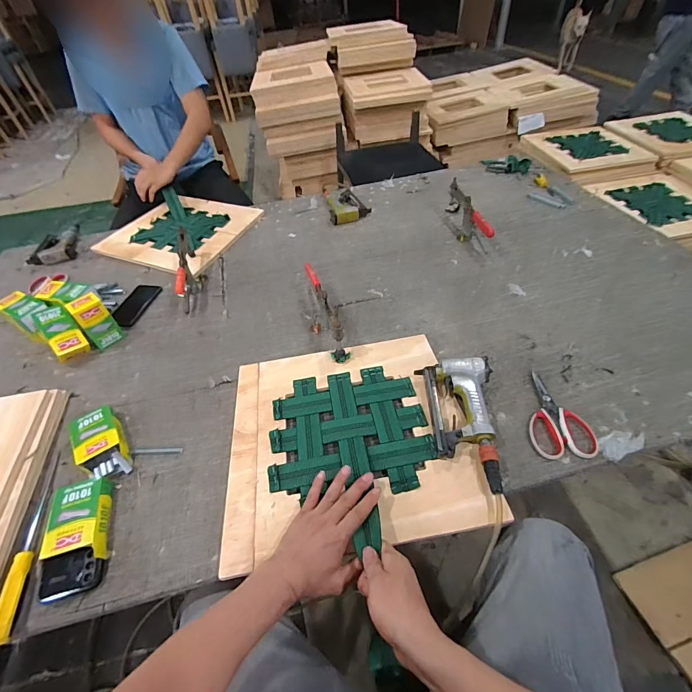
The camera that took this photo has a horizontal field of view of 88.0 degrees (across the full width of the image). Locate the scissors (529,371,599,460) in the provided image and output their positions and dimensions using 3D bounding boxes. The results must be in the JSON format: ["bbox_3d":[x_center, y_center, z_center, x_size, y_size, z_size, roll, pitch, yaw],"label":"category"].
[{"bbox_3d":[0.379,0.123,0.663,0.104,0.014,0.178,-4,46,2],"label":"scissors"}]

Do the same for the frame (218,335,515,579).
[{"bbox_3d":[0.000,0.150,0.652,0.418,0.031,0.386,-8,46,-2],"label":"frame"}]

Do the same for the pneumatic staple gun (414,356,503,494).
[{"bbox_3d":[0.218,0.132,0.639,0.131,0.052,0.246,-6,46,-1],"label":"pneumatic staple gun"}]

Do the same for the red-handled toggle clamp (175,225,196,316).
[{"bbox_3d":[-0.451,-0.219,0.999,0.027,0.114,0.261,-13,47,-7],"label":"red-handled toggle clamp"}]

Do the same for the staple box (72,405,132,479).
[{"bbox_3d":[-0.463,0.188,0.677,0.079,0.036,0.165,-30,51,-21],"label":"staple box"}]

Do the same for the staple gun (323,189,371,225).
[{"bbox_3d":[-0.003,-0.518,1.290,0.145,0.044,0.233,-12,47,-6],"label":"staple gun"}]

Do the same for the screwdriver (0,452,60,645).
[{"bbox_3d":[-0.511,0.300,0.572,0.025,0.022,0.287,-16,47,-9],"label":"screwdriver"}]

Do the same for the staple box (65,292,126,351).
[{"bbox_3d":[-0.602,-0.058,0.865,0.058,0.124,0.067,29,56,29],"label":"staple box"}]

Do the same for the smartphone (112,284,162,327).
[{"bbox_3d":[-0.585,-0.119,0.994,0.078,0.017,0.180,2,47,7],"label":"smartphone"}]

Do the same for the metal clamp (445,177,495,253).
[{"bbox_3d":[0.369,-0.392,1.093,0.055,0.099,0.298,-5,46,1],"label":"metal clamp"}]

